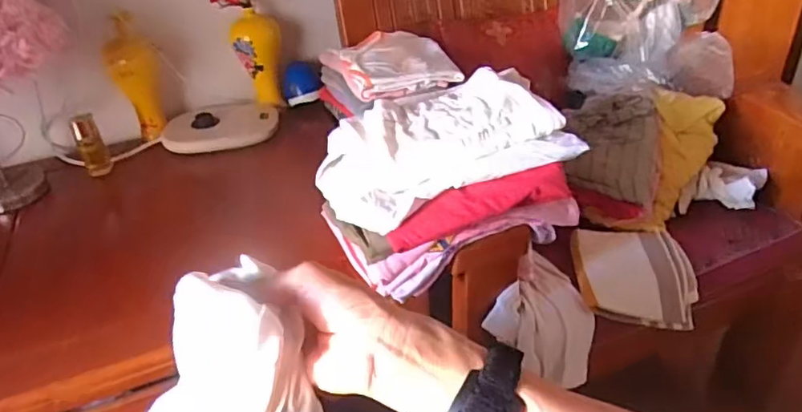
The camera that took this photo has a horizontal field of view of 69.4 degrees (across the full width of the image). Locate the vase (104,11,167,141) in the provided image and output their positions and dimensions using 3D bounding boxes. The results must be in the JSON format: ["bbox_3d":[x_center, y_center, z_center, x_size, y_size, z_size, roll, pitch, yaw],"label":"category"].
[{"bbox_3d":[-0.507,-0.243,1.123,0.075,0.244,0.076,-7,34,-4],"label":"vase"}]

